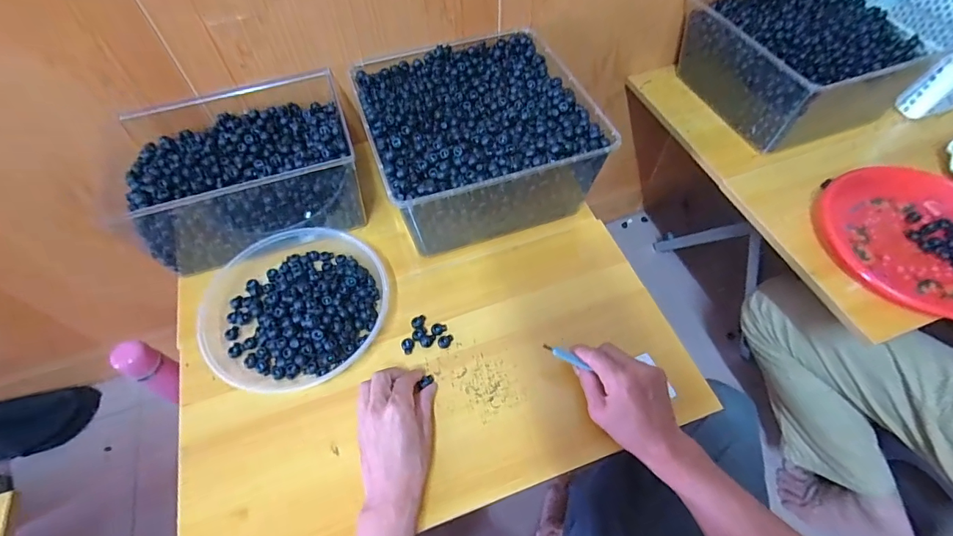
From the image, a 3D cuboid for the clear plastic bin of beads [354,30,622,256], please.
[{"bbox_3d":[-0.002,-0.194,0.656,0.287,0.130,0.288,-17,59,-9],"label":"clear plastic bin of beads"}]

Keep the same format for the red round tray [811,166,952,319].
[{"bbox_3d":[0.619,-0.038,0.615,0.250,0.040,0.243,-1,58,1],"label":"red round tray"}]

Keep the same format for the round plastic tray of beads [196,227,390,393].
[{"bbox_3d":[-0.234,0.044,0.571,0.218,0.036,0.218,-1,58,1],"label":"round plastic tray of beads"}]

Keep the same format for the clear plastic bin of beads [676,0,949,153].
[{"bbox_3d":[0.534,-0.373,0.769,0.308,0.132,0.318,-21,60,-12],"label":"clear plastic bin of beads"}]

